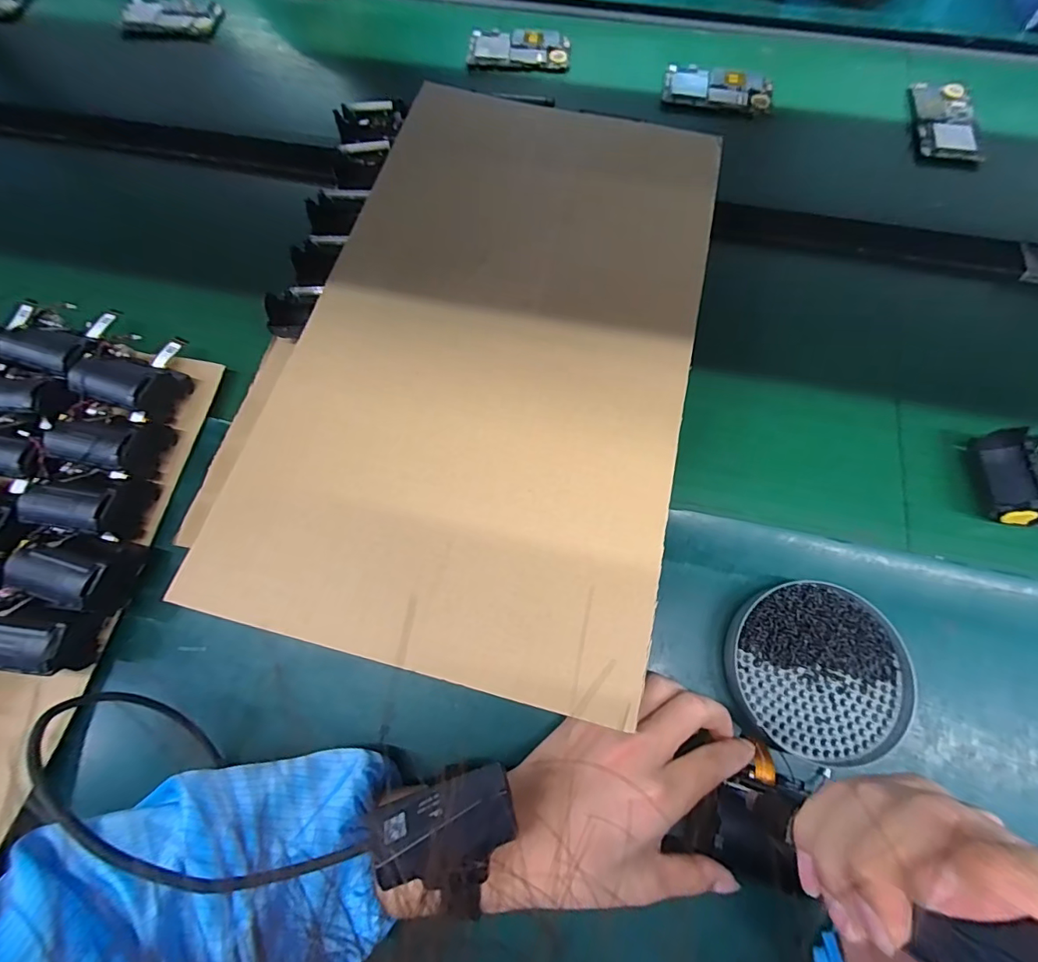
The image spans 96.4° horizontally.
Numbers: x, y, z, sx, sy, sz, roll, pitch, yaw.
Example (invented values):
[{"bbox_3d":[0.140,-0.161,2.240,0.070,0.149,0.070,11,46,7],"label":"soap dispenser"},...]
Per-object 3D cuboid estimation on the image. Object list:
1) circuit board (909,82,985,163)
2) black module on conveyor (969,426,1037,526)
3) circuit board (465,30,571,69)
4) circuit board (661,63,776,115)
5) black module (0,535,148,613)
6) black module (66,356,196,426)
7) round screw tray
[{"bbox_3d":[0.471,-0.399,0.514,0.065,0.013,0.108,5,70,3],"label":"circuit board"},{"bbox_3d":[0.390,-0.003,0.358,0.048,0.036,0.070,3,70,3],"label":"black module on conveyor"},{"bbox_3d":[0.001,-0.521,0.560,0.119,0.011,0.061,4,70,3],"label":"circuit board"},{"bbox_3d":[0.231,-0.456,0.536,0.123,0.008,0.072,14,71,7],"label":"circuit board"},{"bbox_3d":[-0.318,0.066,0.338,0.070,0.043,0.050,8,71,4],"label":"black module"},{"bbox_3d":[-0.318,-0.077,0.387,0.071,0.042,0.047,9,71,5],"label":"black module"},{"bbox_3d":[0.204,0.128,0.318,0.112,0.018,0.115,0,70,1],"label":"round screw tray"}]

